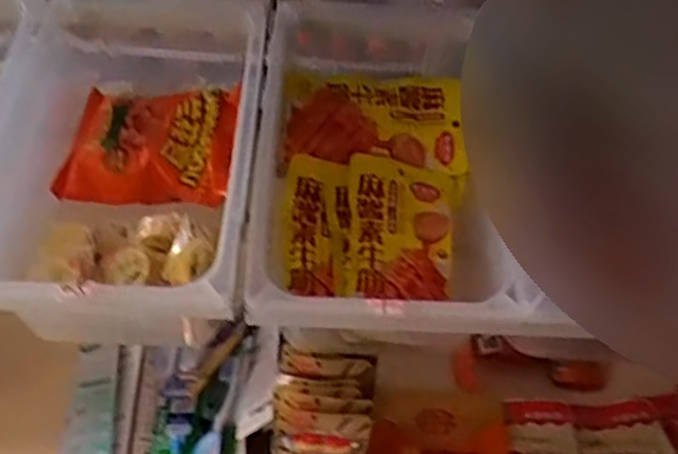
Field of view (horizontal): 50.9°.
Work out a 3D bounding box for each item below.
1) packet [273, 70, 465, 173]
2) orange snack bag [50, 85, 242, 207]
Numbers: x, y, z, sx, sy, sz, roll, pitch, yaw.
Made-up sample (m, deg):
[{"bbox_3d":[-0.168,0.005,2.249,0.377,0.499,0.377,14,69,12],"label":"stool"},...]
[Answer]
[{"bbox_3d":[0.033,-0.101,0.670,0.174,0.024,0.101,-1,72,-12],"label":"packet"},{"bbox_3d":[-0.178,-0.081,0.679,0.149,0.061,0.129,4,36,-2],"label":"orange snack bag"}]

